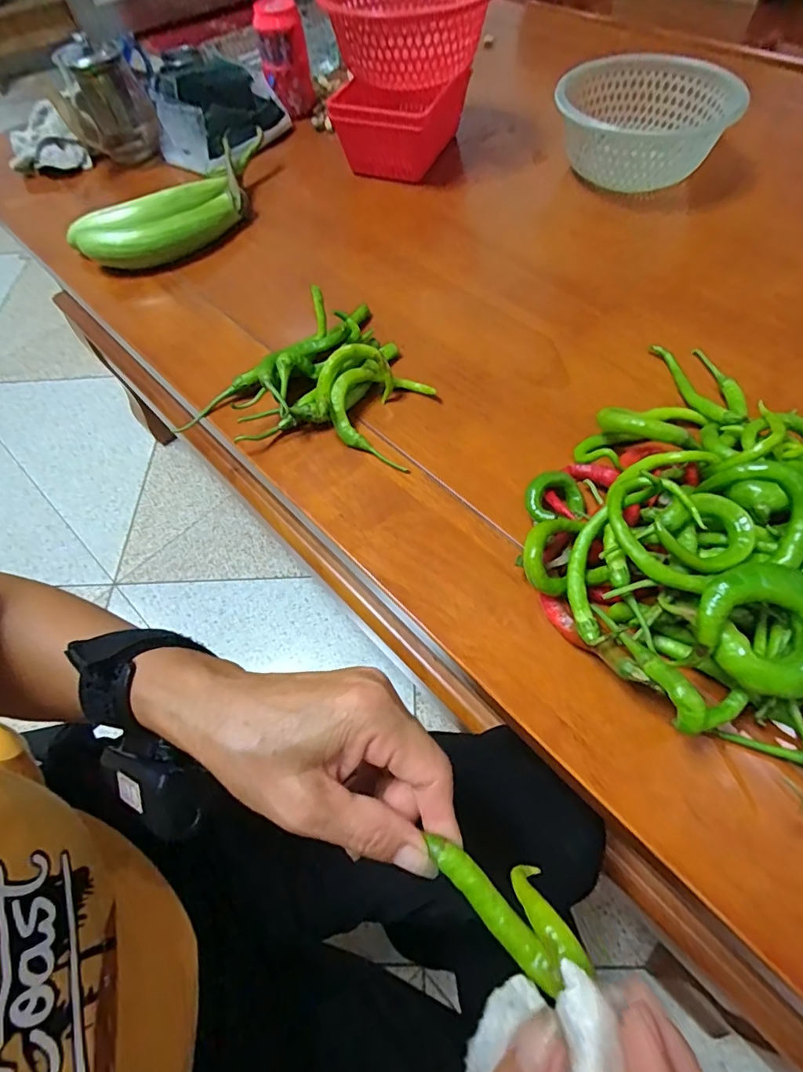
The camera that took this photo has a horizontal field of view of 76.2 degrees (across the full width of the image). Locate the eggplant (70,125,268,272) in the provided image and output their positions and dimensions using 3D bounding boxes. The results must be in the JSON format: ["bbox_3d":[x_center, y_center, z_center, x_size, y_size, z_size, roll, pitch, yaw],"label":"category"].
[{"bbox_3d":[-0.217,-0.340,0.541,0.237,0.048,0.073,-40,66,-17],"label":"eggplant"}]

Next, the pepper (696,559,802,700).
[{"bbox_3d":[0.177,0.043,0.247,0.057,0.021,0.064,-45,81,6],"label":"pepper"}]

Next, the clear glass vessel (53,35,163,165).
[{"bbox_3d":[-0.330,-0.490,0.586,0.082,0.110,0.082,-22,62,-8],"label":"clear glass vessel"}]

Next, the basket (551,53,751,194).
[{"bbox_3d":[0.246,-0.434,0.549,0.160,0.087,0.162,-2,61,3],"label":"basket"}]

